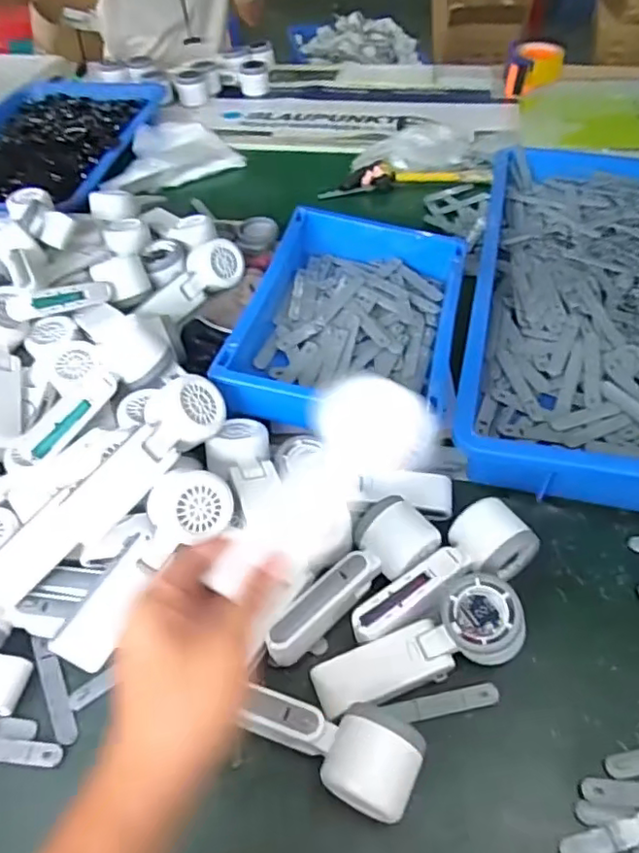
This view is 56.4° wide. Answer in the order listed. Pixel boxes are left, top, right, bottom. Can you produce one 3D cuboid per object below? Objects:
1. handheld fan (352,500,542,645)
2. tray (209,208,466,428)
[{"bbox_3d":[0.098,0.121,0.491,0.166,0.044,0.058,-26,53,-19],"label":"handheld fan"},{"bbox_3d":[0.041,-0.124,0.642,0.212,0.057,0.307,9,50,10],"label":"tray"}]

